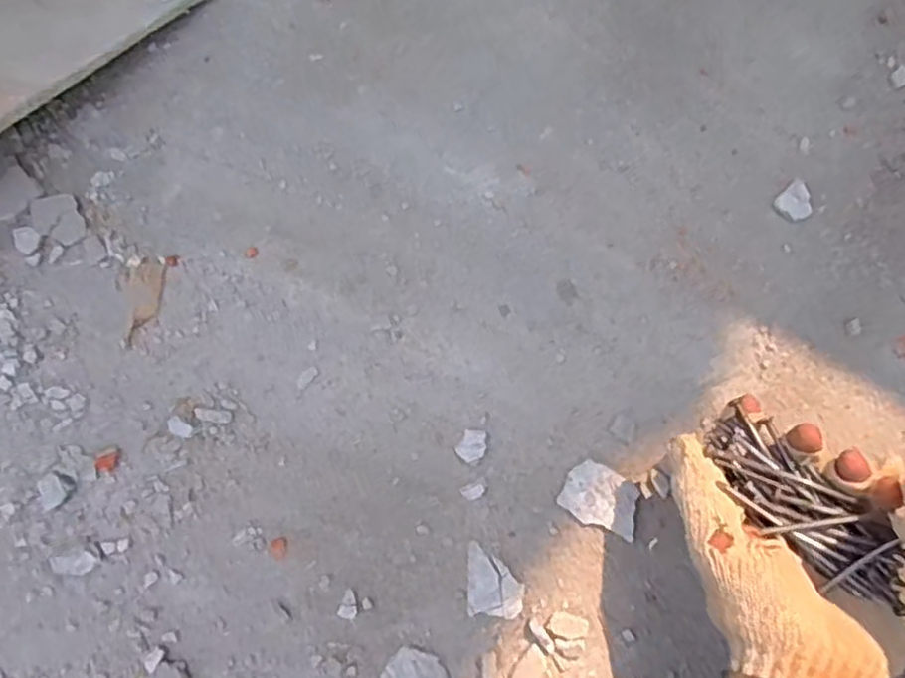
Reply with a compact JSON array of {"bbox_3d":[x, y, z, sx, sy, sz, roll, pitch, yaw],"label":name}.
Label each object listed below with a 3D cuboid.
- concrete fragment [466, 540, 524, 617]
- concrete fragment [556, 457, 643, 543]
[{"bbox_3d":[0.026,0.142,0.413,0.032,0.004,0.039,2,80,5],"label":"concrete fragment"},{"bbox_3d":[0.088,0.093,0.417,0.045,0.011,0.034,21,82,8],"label":"concrete fragment"}]

